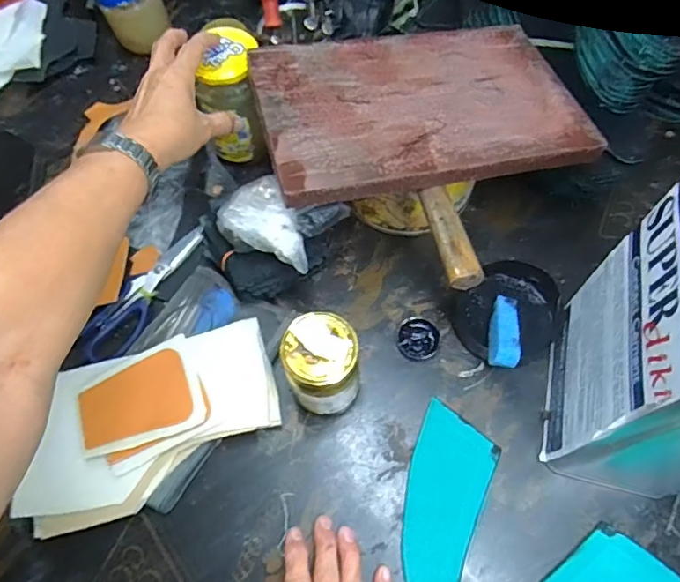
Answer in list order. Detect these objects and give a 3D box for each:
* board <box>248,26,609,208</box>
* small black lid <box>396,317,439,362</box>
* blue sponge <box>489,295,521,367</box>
[{"bbox_3d":[0.072,-0.170,0.461,0.282,0.016,0.183,-10,61,-11],"label":"board"},{"bbox_3d":[0.076,0.048,0.500,0.039,0.007,0.040,20,66,11],"label":"small black lid"},{"bbox_3d":[0.149,0.033,0.461,0.024,0.018,0.089,13,40,8],"label":"blue sponge"}]

